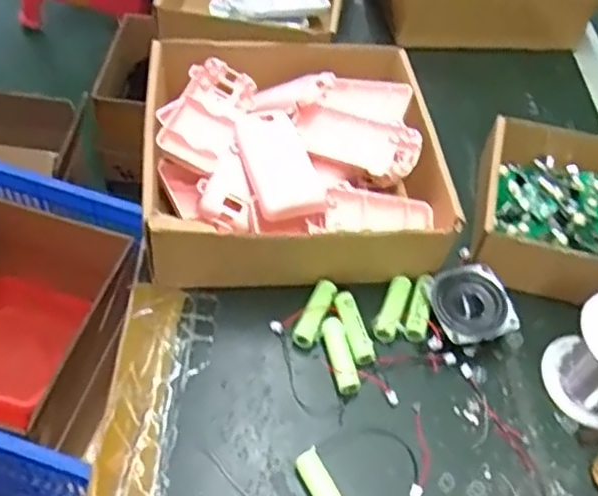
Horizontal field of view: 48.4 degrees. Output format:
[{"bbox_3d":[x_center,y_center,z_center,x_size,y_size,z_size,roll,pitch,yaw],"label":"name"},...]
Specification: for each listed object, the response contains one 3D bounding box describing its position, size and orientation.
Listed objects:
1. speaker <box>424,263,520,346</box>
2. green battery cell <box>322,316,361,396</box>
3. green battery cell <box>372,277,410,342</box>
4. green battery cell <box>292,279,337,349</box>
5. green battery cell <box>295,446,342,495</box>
[{"bbox_3d":[0.119,0.041,0.463,0.050,0.026,0.054,-18,63,-4],"label":"speaker"},{"bbox_3d":[0.027,0.071,0.440,0.016,0.010,0.052,-10,53,-14],"label":"green battery cell"},{"bbox_3d":[0.066,0.043,0.469,0.015,0.013,0.051,18,51,9],"label":"green battery cell"},{"bbox_3d":[0.011,0.045,0.457,0.015,0.010,0.054,22,52,11],"label":"green battery cell"},{"bbox_3d":[0.015,0.142,0.382,0.016,0.011,0.052,-22,56,-22],"label":"green battery cell"}]

